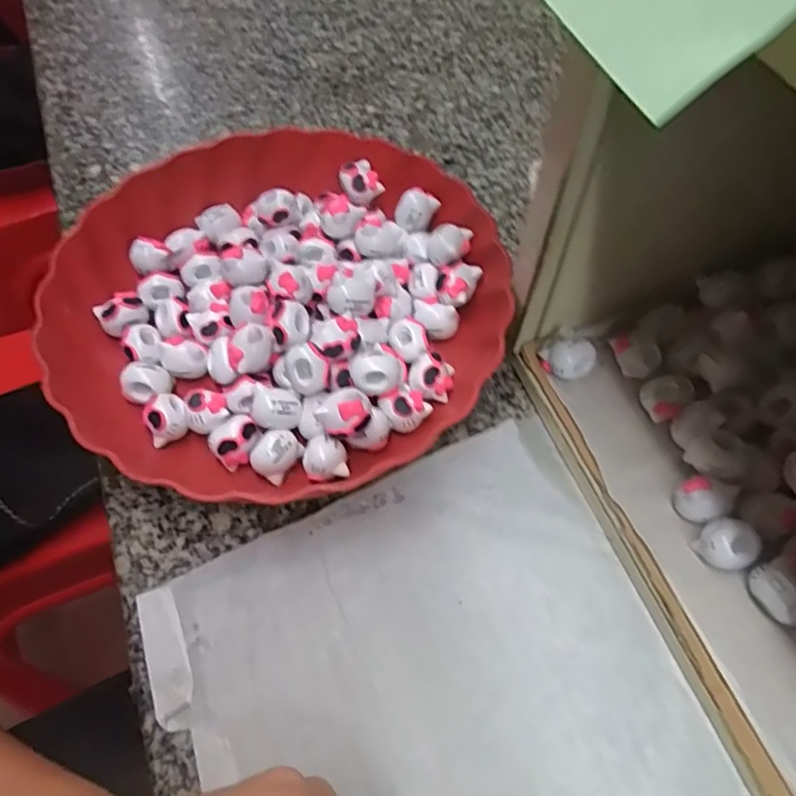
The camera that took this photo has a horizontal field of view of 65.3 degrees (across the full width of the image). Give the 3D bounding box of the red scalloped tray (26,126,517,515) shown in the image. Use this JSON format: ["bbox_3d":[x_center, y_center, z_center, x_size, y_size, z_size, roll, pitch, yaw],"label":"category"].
[{"bbox_3d":[-0.065,-0.052,0.359,0.248,0.054,0.238,-24,61,-13],"label":"red scalloped tray"}]

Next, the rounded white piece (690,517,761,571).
[{"bbox_3d":[0.147,0.067,0.278,0.023,0.018,0.022,40,67,22],"label":"rounded white piece"}]

